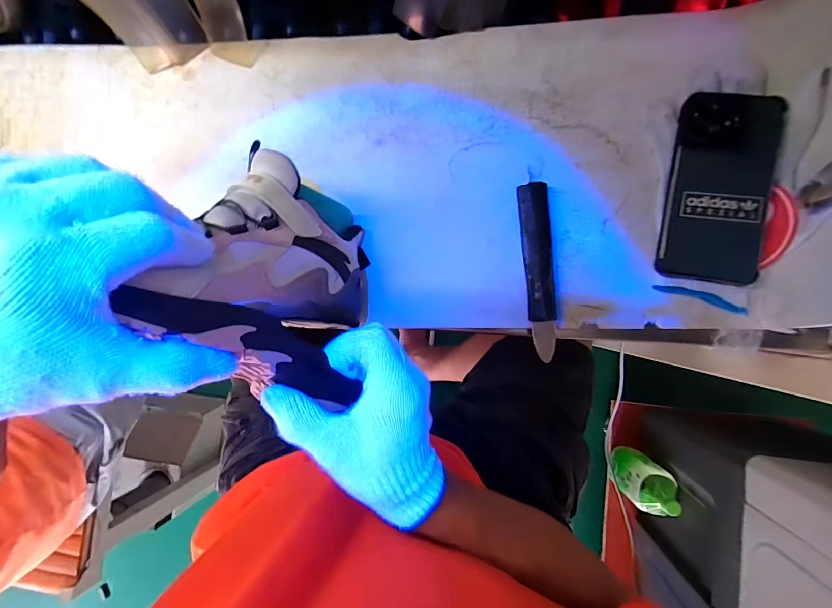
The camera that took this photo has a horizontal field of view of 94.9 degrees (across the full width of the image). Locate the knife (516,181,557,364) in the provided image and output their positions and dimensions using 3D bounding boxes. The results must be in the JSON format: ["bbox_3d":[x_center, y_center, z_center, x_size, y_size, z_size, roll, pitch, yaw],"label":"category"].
[{"bbox_3d":[0.118,-0.032,0.364,0.029,0.014,0.165,-5,88,6],"label":"knife"}]

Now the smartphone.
[{"bbox_3d":[0.268,-0.103,0.336,0.080,0.014,0.164,10,92,14],"label":"smartphone"}]

